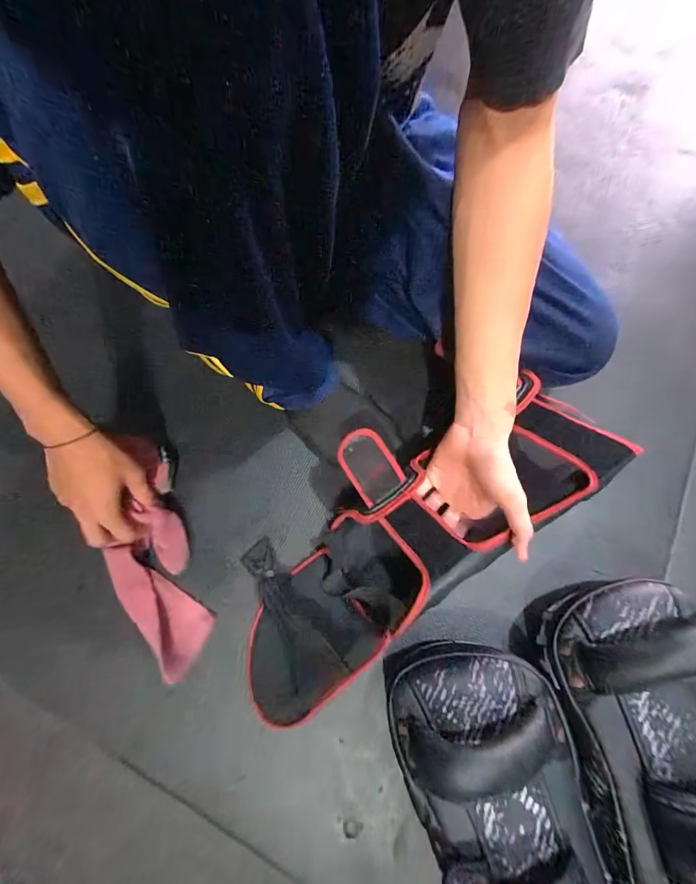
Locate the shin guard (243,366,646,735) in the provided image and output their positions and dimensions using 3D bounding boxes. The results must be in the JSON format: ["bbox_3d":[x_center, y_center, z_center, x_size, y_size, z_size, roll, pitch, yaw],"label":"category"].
[{"bbox_3d":[0.049,0.089,0.385,0.431,0.075,0.180,-38,77,7],"label":"shin guard"}]

